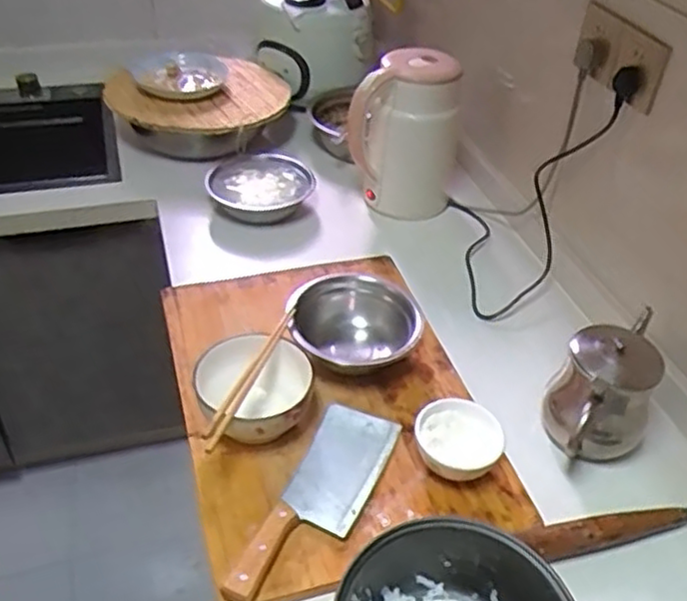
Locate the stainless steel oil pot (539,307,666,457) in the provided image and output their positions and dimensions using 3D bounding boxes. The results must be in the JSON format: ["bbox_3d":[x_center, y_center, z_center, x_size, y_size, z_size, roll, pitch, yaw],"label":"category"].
[{"bbox_3d":[0.312,0.107,0.849,0.117,0.157,0.195,23,44,21],"label":"stainless steel oil pot"}]

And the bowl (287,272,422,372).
[{"bbox_3d":[0.012,0.037,0.934,0.165,0.078,0.159,0,40,-5],"label":"bowl"}]

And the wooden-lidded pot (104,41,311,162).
[{"bbox_3d":[-0.275,-0.387,1.363,0.354,0.130,0.270,7,40,3],"label":"wooden-lidded pot"}]

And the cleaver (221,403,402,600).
[{"bbox_3d":[-0.024,0.214,0.764,0.088,0.025,0.266,18,42,16],"label":"cleaver"}]

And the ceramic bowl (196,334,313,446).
[{"bbox_3d":[-0.106,0.113,0.831,0.127,0.076,0.126,2,40,-2],"label":"ceramic bowl"}]

